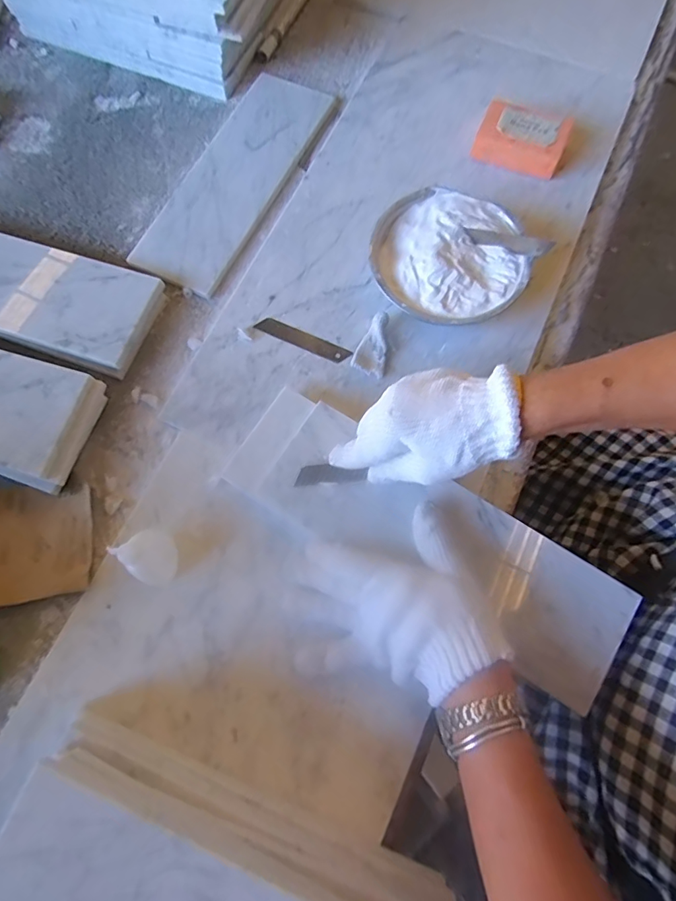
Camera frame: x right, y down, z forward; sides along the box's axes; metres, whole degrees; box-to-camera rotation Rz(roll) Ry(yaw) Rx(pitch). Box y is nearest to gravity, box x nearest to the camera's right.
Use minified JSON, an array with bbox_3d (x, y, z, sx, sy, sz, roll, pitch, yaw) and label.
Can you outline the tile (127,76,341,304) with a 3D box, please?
[{"bbox_3d":[-0.114,-0.312,0.531,0.102,0.006,0.302,25,76,9],"label":"tile"}]

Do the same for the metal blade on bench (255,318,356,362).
[{"bbox_3d":[-0.035,-0.111,0.471,0.097,0.004,0.018,24,75,9],"label":"metal blade on bench"}]

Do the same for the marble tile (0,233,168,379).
[{"bbox_3d":[-0.336,-0.166,0.485,0.299,0.024,0.106,17,75,7],"label":"marble tile"}]

